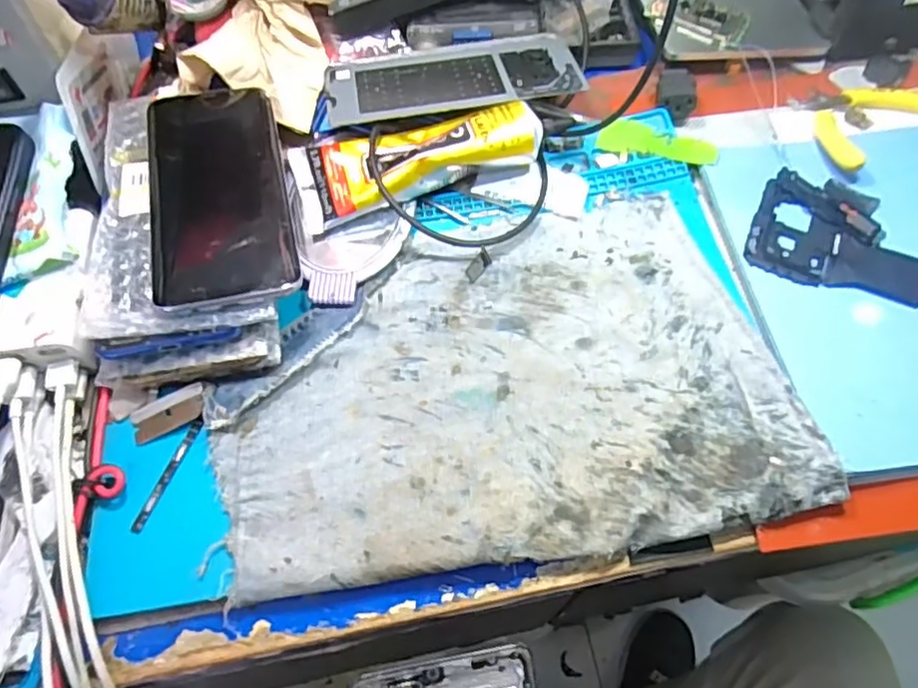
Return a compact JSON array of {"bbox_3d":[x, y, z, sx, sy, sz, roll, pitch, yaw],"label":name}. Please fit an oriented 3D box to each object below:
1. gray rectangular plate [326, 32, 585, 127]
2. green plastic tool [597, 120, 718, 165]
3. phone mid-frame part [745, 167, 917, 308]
[{"bbox_3d":[-0.004,-0.170,0.405,0.157,0.007,0.070,-10,55,-3],"label":"gray rectangular plate"},{"bbox_3d":[0.124,-0.126,0.394,0.070,0.008,0.023,13,63,10],"label":"green plastic tool"},{"bbox_3d":[0.217,-0.064,0.360,0.096,0.006,0.076,14,63,11],"label":"phone mid-frame part"}]

